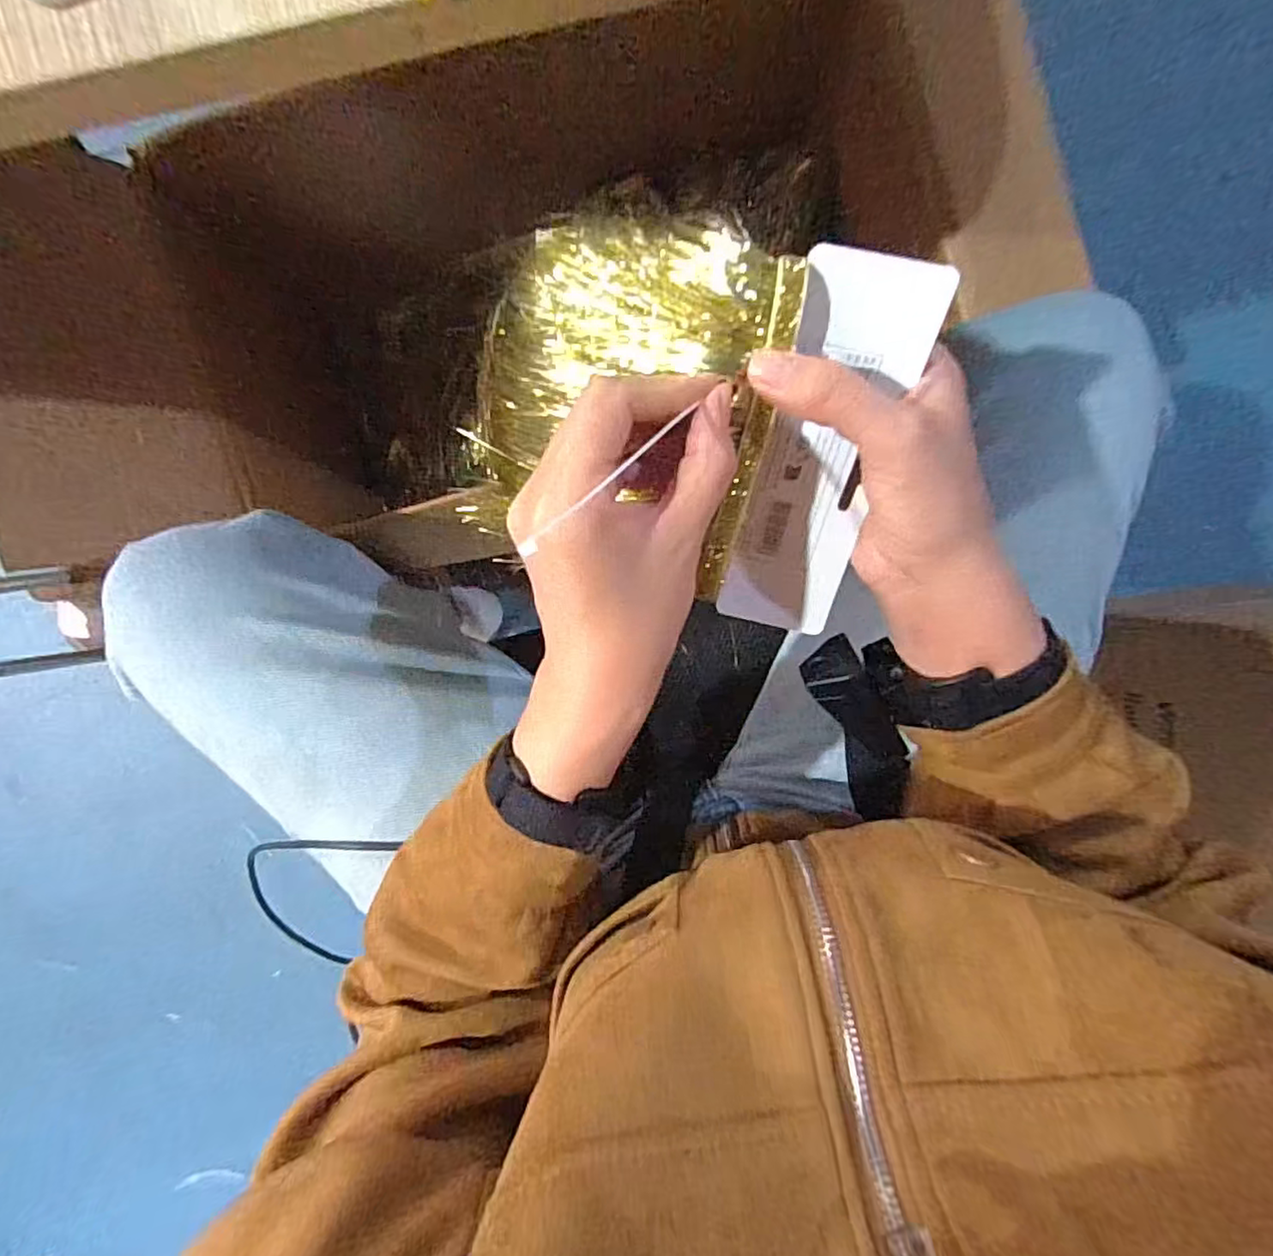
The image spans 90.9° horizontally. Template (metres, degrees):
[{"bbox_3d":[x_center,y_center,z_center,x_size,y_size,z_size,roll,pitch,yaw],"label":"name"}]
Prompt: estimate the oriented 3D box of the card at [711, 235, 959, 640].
[{"bbox_3d":[0.081,-0.070,0.277,0.053,0.005,0.164,12,126,3],"label":"card"}]

